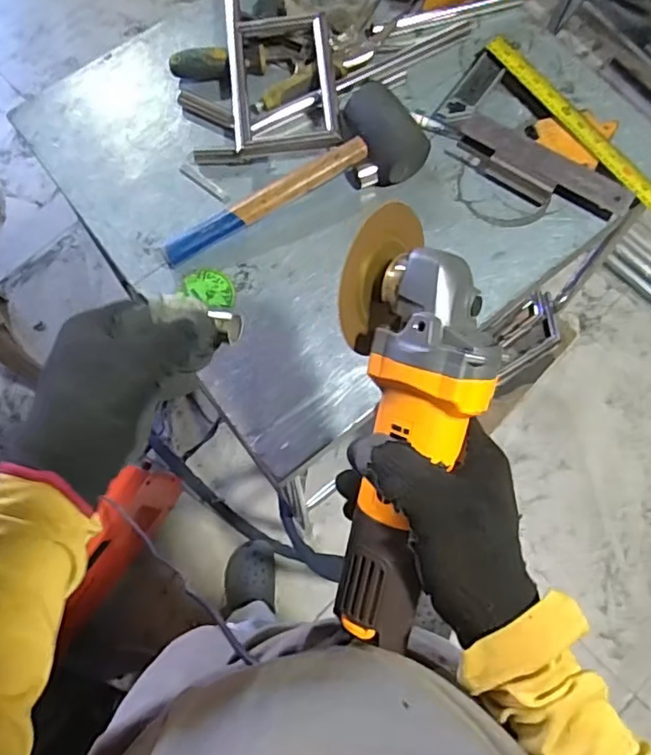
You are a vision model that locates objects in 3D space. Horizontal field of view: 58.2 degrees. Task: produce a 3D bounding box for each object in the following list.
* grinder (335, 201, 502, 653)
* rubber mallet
[{"bbox_3d":[0.053,0.035,0.375,0.093,0.081,0.280,5,97,2],"label":"grinder"},{"bbox_3d":[-0.040,-0.213,0.635,0.309,0.056,0.116,-33,75,-9],"label":"rubber mallet"}]

